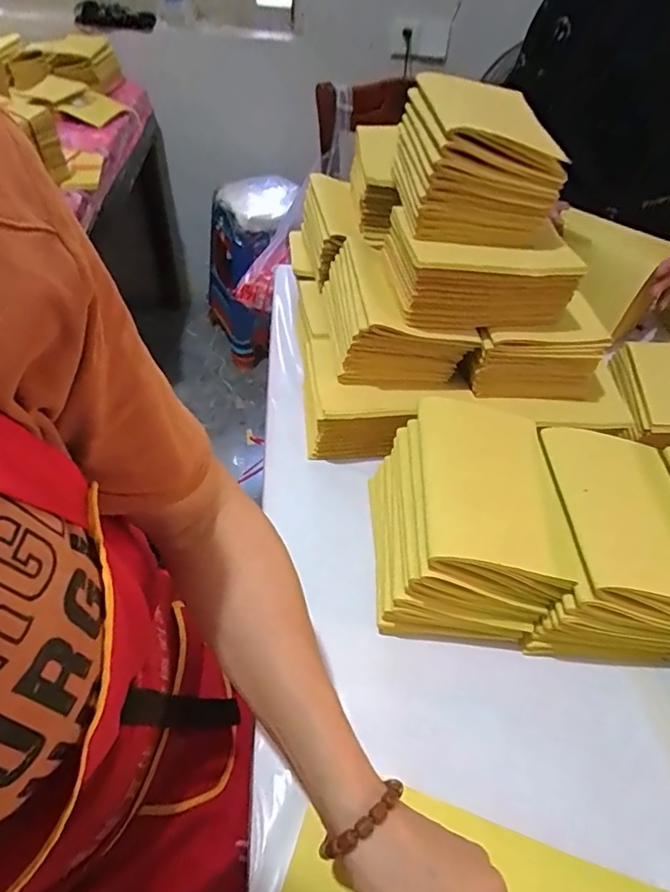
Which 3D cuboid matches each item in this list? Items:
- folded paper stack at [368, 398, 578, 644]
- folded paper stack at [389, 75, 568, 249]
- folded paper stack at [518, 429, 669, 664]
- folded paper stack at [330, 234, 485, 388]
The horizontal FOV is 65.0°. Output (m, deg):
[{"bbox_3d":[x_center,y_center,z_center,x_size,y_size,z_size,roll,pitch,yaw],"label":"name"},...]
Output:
[{"bbox_3d":[0.106,0.057,0.456,0.139,0.097,0.189,4,47,-3],"label":"folded paper stack"},{"bbox_3d":[0.124,-0.259,0.485,0.119,0.087,0.133,-1,48,-7],"label":"folded paper stack"},{"bbox_3d":[0.229,0.082,0.450,0.135,0.100,0.164,4,47,-2],"label":"folded paper stack"},{"bbox_3d":[0.059,-0.146,0.567,0.128,0.081,0.172,-3,48,-9],"label":"folded paper stack"}]

